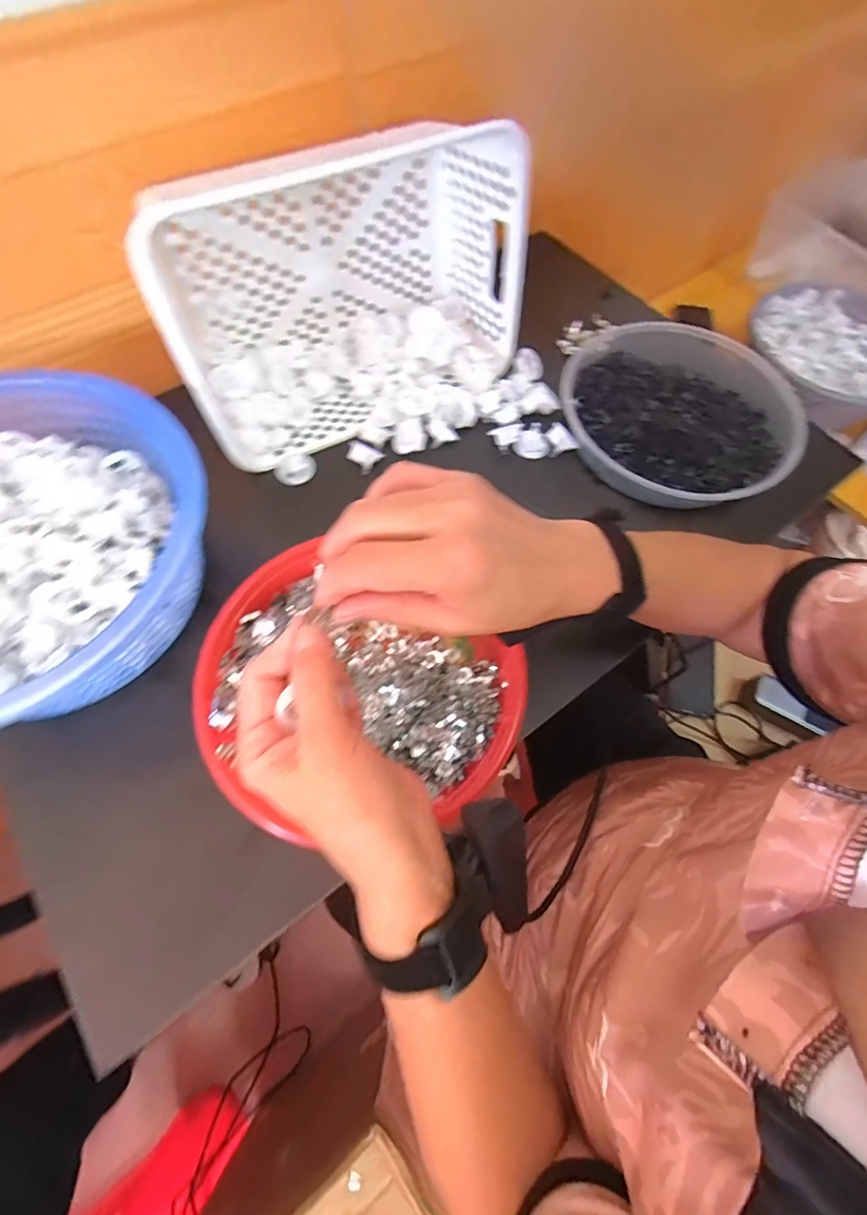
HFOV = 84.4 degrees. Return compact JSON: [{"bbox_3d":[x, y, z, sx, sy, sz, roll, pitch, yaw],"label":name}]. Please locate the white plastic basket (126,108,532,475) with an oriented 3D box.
[{"bbox_3d":[-0.082,-0.289,0.436,0.318,0.164,0.147,-27,70,-13],"label":"white plastic basket"}]

